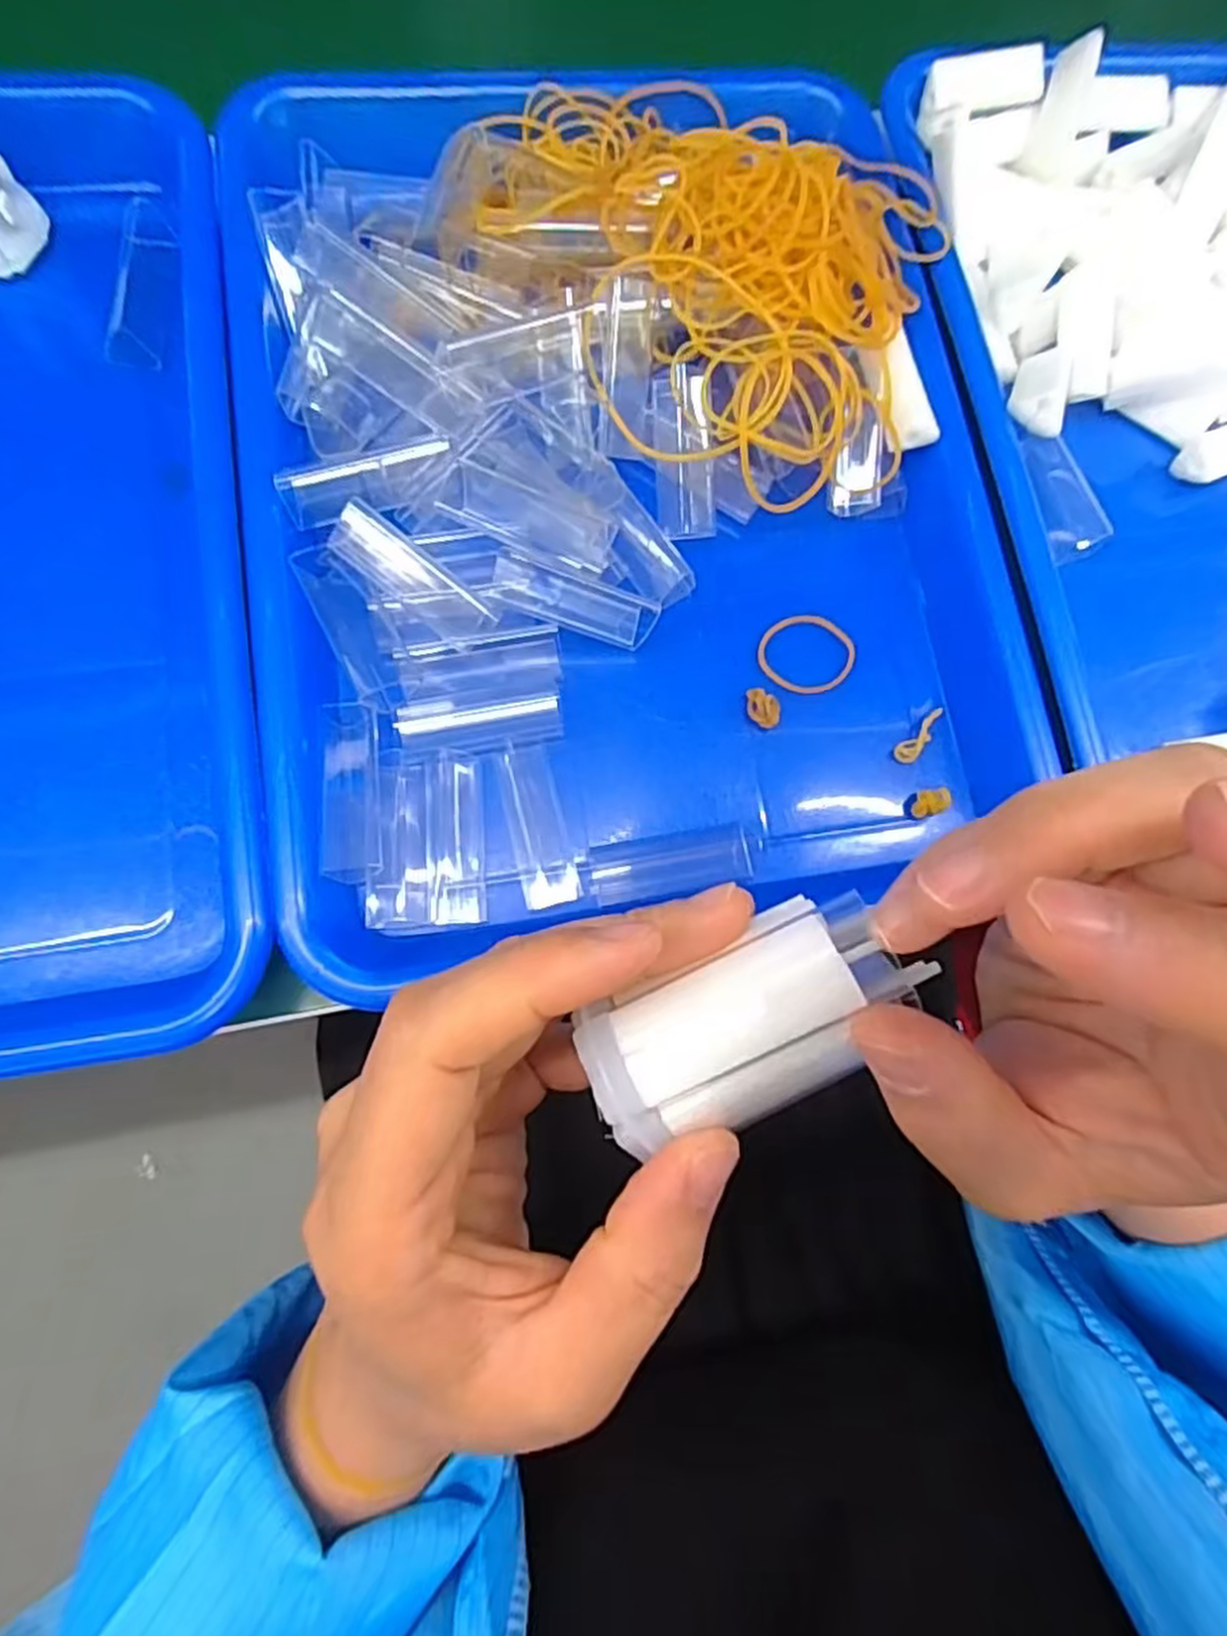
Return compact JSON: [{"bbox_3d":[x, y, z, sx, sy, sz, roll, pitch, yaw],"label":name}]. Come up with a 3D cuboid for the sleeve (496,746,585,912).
[{"bbox_3d":[-0.025,0.003,0.256,0.018,0.004,0.052,-14,80,-9],"label":"sleeve"}]

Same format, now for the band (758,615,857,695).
[{"bbox_3d":[0.069,-0.058,0.281,0.032,0.004,0.032,1,78,-6],"label":"band"}]

